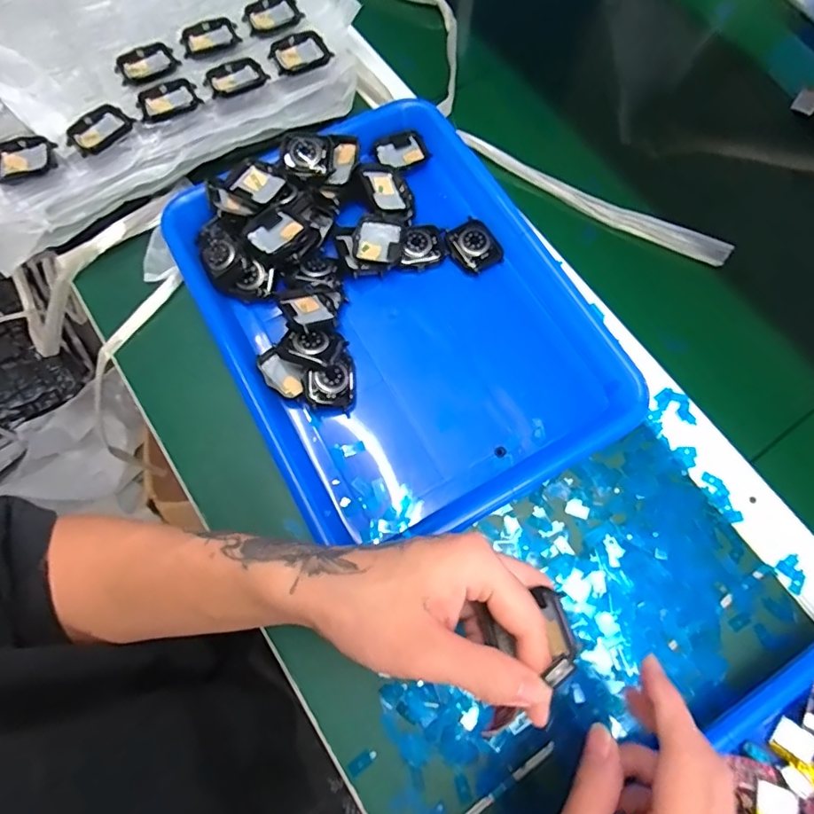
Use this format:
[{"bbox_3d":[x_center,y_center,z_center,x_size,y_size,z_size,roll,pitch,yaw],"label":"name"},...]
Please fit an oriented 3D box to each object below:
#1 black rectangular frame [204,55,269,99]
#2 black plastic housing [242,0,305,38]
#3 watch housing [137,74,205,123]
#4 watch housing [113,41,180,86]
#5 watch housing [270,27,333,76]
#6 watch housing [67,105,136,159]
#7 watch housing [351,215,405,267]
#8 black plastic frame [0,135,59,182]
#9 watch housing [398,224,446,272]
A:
[{"bbox_3d":[-0.139,-0.268,0.416,0.045,0.008,0.032,-25,76,-9],"label":"black rectangular frame"},{"bbox_3d":[-0.115,-0.336,0.436,0.046,0.006,0.040,-20,75,-7],"label":"black plastic housing"},{"bbox_3d":[-0.188,-0.242,0.402,0.044,0.004,0.032,-31,77,-10],"label":"watch housing"},{"bbox_3d":[-0.213,-0.279,0.417,0.047,0.006,0.036,-24,75,-8],"label":"watch housing"},{"bbox_3d":[-0.089,-0.295,0.423,0.047,0.005,0.038,-27,76,-9],"label":"watch housing"},{"bbox_3d":[-0.237,-0.214,0.393,0.047,0.007,0.035,-42,79,-12],"label":"watch housing"},{"bbox_3d":[-0.023,-0.129,0.404,0.040,0.014,0.040,1,72,1],"label":"watch housing"},{"bbox_3d":[-0.292,-0.190,0.390,0.048,0.015,0.032,-12,74,-5],"label":"black plastic frame"},{"bbox_3d":[0.010,-0.129,0.411,0.037,0.011,0.037,-13,73,-4],"label":"watch housing"}]

